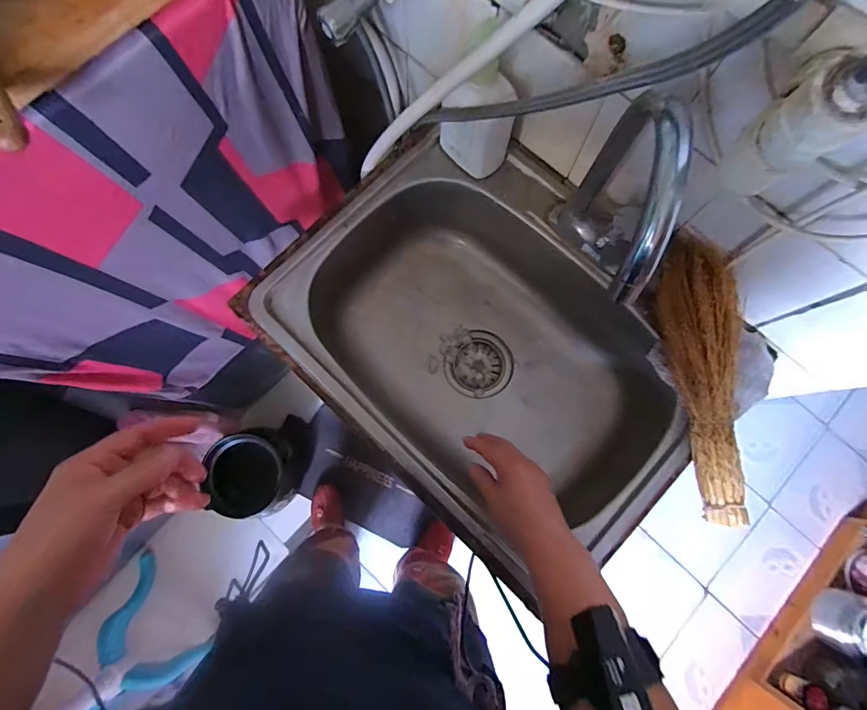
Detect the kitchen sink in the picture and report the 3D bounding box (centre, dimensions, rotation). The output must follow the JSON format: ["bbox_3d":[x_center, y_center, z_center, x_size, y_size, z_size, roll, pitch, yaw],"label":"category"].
[{"bbox_3d":[0.064,-0.010,0.594,0.386,0.164,0.526,-44,82,-8],"label":"kitchen sink"}]

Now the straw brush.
[{"bbox_3d":[0.308,0.021,0.468,0.064,0.061,0.316,-5,79,-1],"label":"straw brush"}]

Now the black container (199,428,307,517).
[{"bbox_3d":[-0.440,0.288,1.046,0.192,0.141,0.196,14,79,2],"label":"black container"}]

